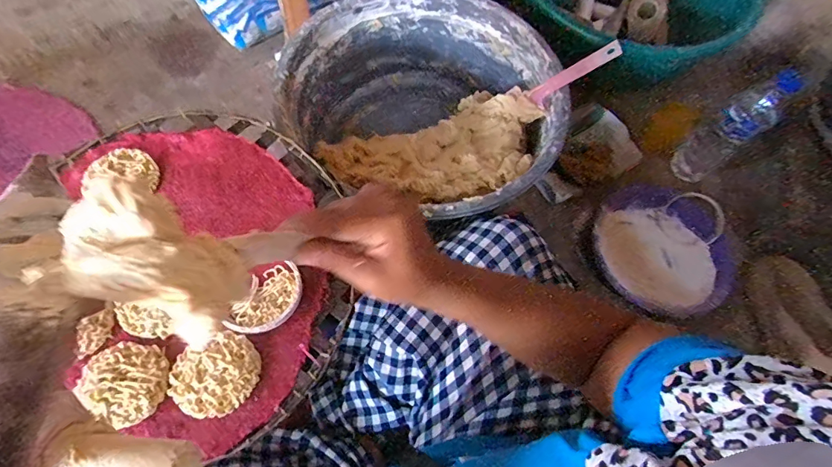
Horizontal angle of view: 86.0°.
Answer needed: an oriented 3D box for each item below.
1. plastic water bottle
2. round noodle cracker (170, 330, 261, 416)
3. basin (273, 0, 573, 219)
[{"bbox_3d":[0.490,-0.163,0.692,0.072,0.208,0.073,-35,71,-17],"label":"plastic water bottle"},{"bbox_3d":[-0.187,0.131,0.415,0.078,0.010,0.070,-26,68,-14],"label":"round noodle cracker"},{"bbox_3d":[0.015,-0.178,0.719,0.408,0.190,0.374,1,64,-2],"label":"basin"}]

